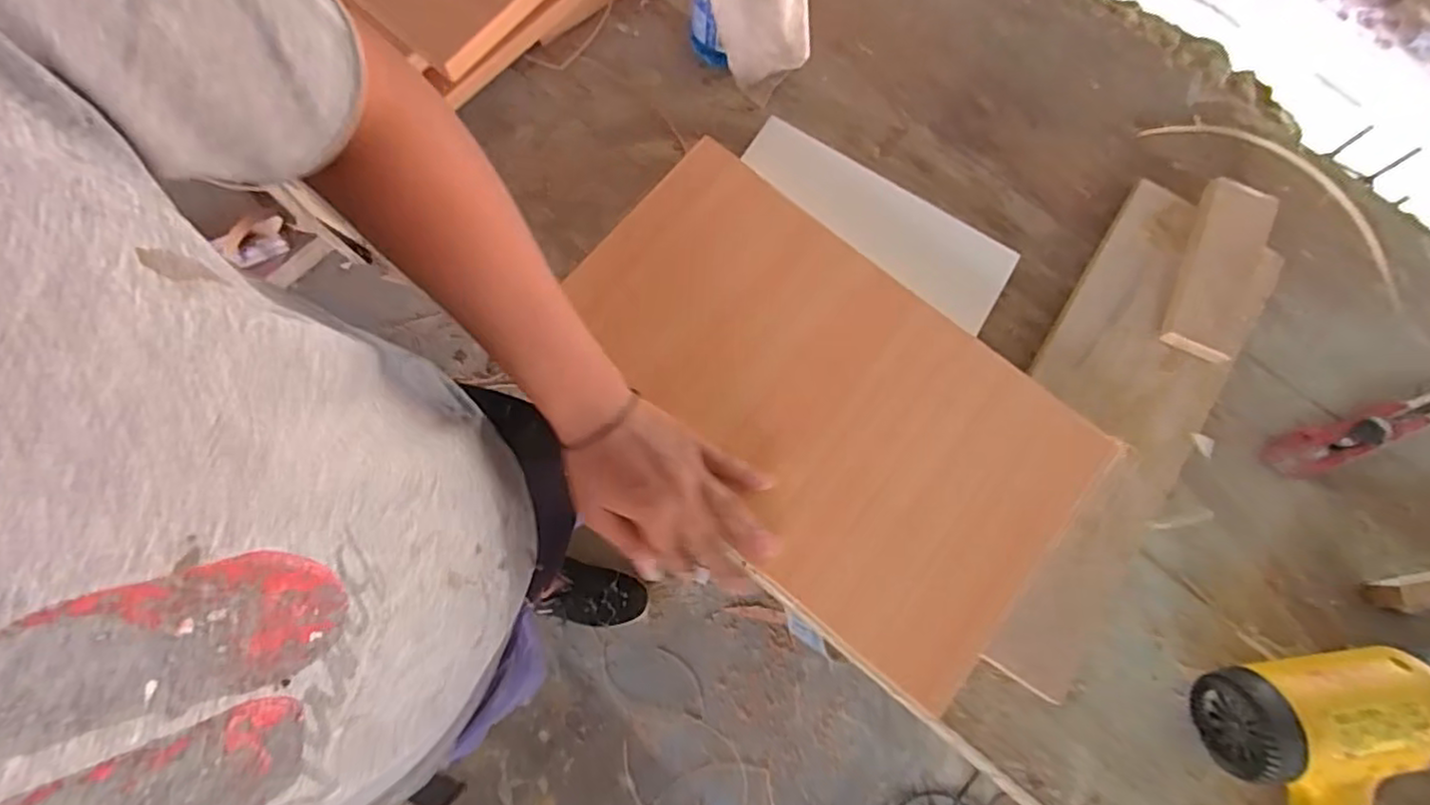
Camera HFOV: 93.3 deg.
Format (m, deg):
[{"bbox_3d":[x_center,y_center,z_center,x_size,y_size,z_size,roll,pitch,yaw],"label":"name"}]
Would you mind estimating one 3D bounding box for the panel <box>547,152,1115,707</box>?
[{"bbox_3d":[0.070,0.000,0.502,0.401,0.015,0.239,38,78,9],"label":"panel"}]

